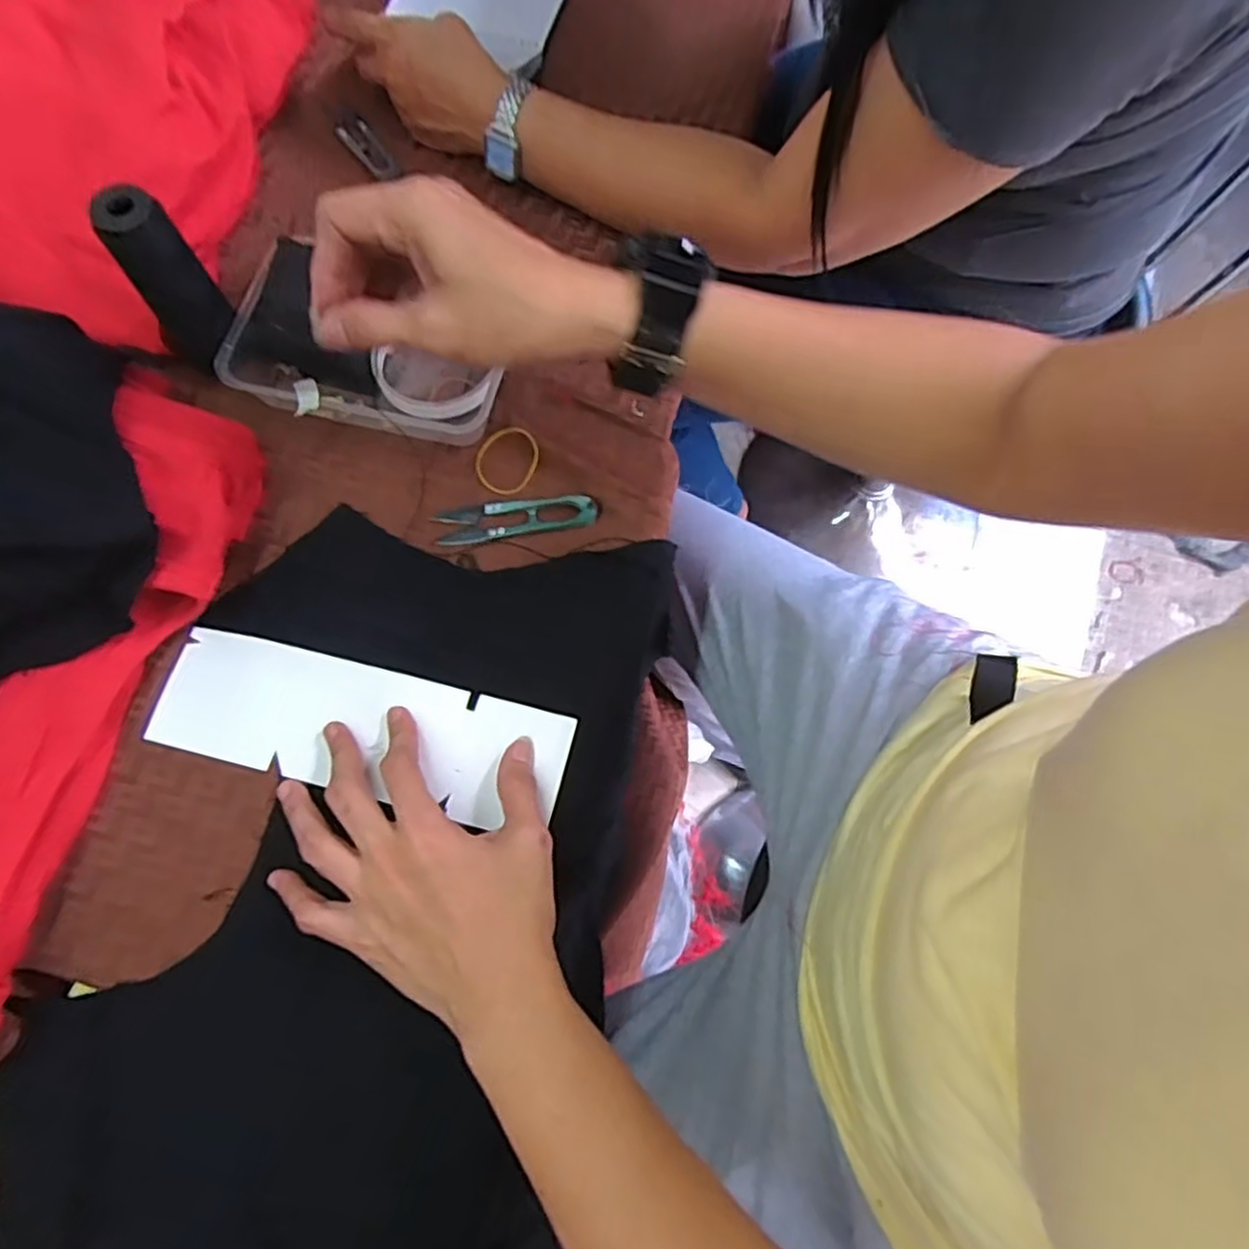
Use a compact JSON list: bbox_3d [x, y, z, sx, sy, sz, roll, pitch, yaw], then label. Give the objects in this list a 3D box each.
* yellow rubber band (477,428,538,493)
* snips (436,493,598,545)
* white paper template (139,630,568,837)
[{"bbox_3d":[-0.075,-0.106,0.472,0.039,0.005,0.045,18,72,6],"label":"yellow rubber band"},{"bbox_3d":[-0.067,-0.067,0.463,0.100,0.004,0.024,-9,71,-3],"label":"snips"},{"bbox_3d":[-0.147,0.058,0.419,0.229,0.006,0.072,11,71,3],"label":"white paper template"}]

